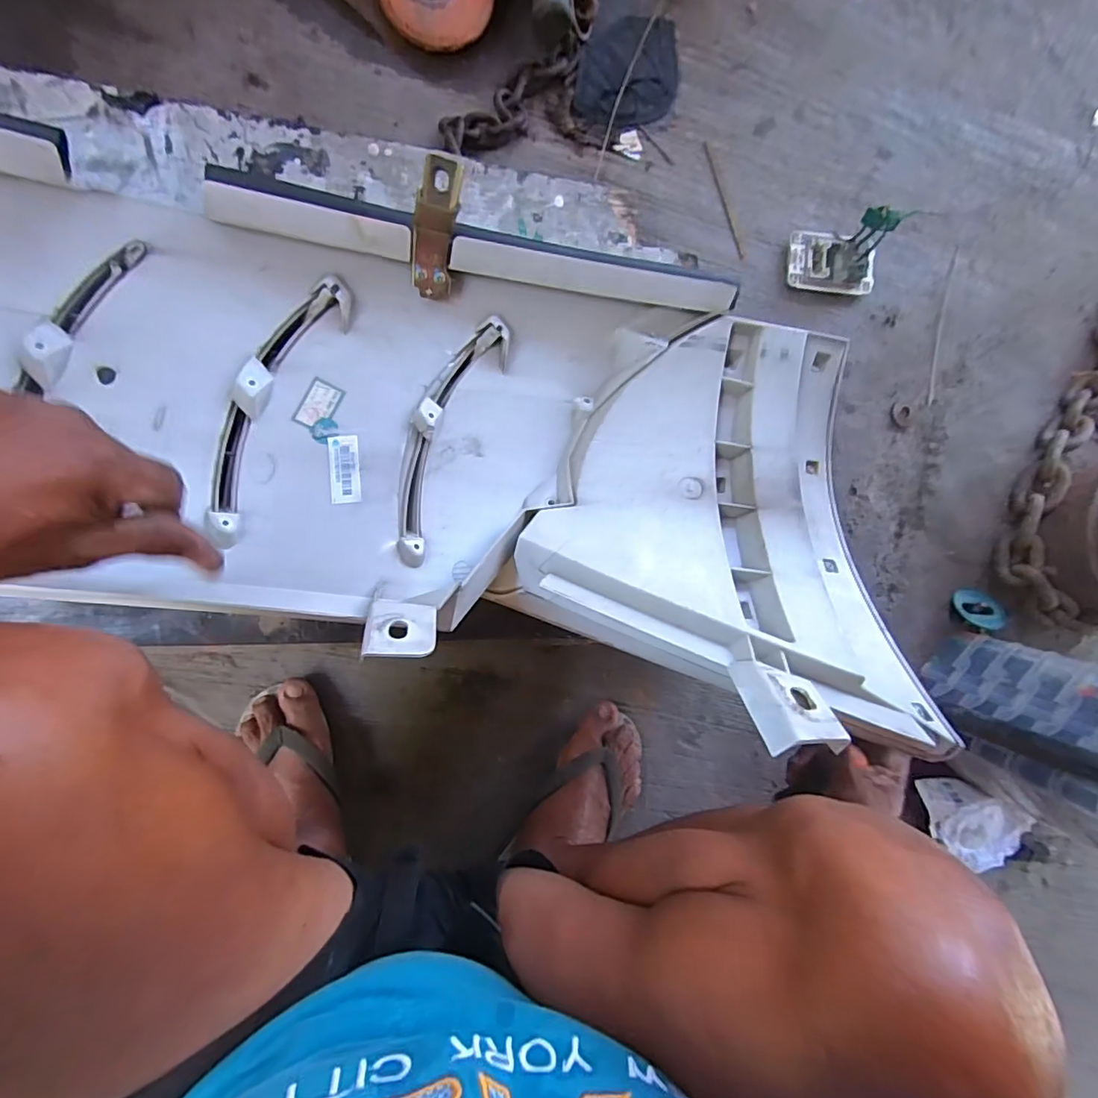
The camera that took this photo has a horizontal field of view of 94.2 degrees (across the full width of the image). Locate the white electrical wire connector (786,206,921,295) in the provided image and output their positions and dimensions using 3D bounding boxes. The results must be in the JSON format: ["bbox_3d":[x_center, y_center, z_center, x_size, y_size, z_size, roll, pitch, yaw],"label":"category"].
[{"bbox_3d":[0.342,-0.339,0.580,0.115,0.072,0.063,3,93,-9],"label":"white electrical wire connector"}]

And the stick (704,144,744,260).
[{"bbox_3d":[0.201,-0.400,0.588,0.008,0.005,0.131,-22,97,-9],"label":"stick"}]

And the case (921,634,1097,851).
[{"bbox_3d":[0.556,0.217,0.550,0.167,0.237,0.167,-42,98,-4],"label":"case"}]

